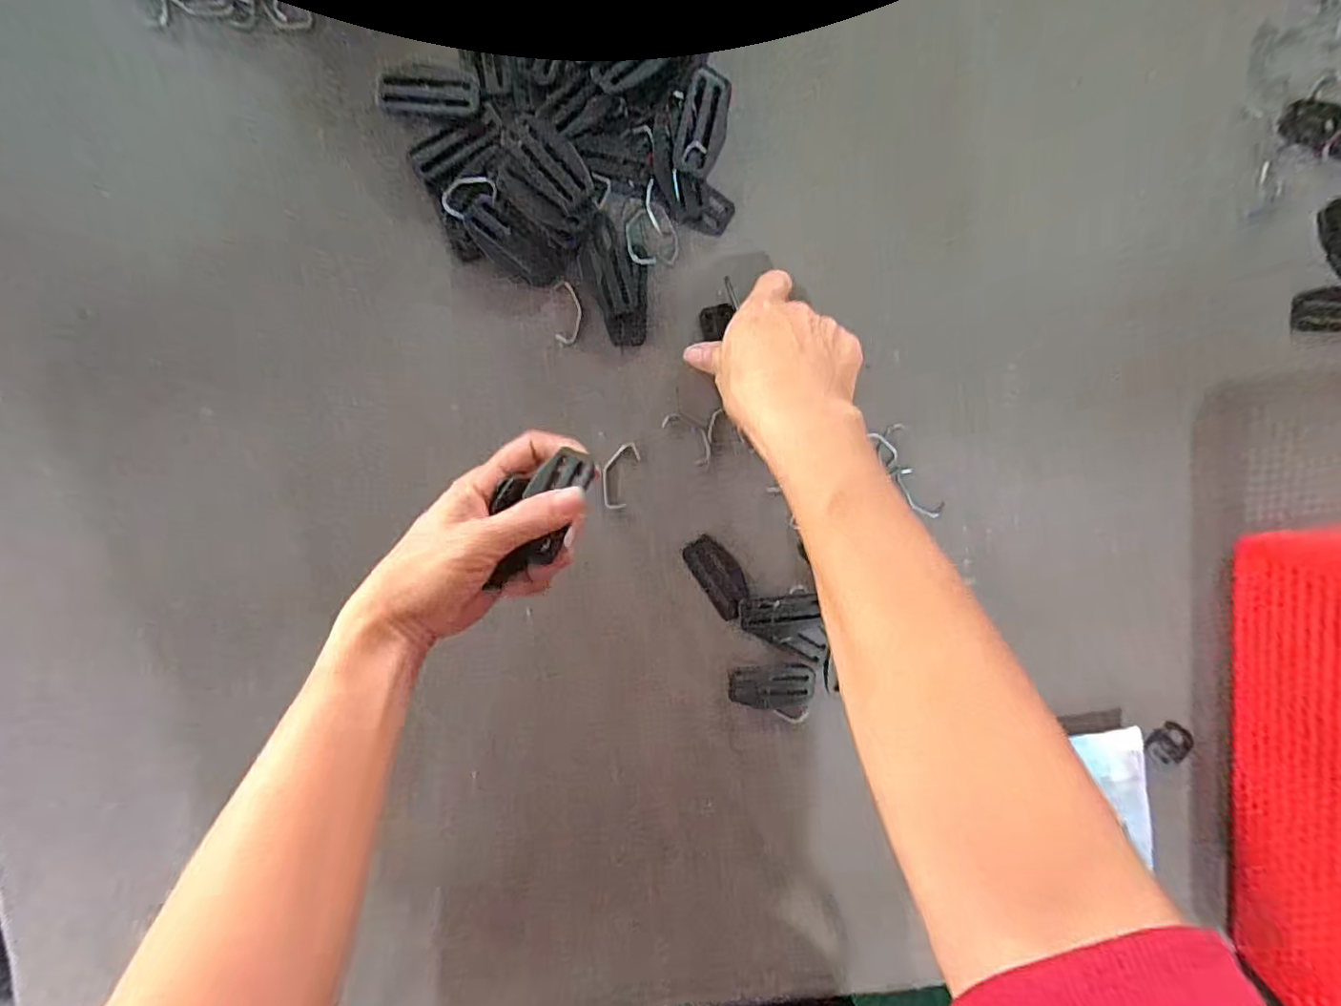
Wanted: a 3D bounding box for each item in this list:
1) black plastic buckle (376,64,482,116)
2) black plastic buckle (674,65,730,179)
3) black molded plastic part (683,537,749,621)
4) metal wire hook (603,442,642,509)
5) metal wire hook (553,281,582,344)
[{"bbox_3d":[-0.140,-0.239,0.352,0.058,0.004,0.027,2,96,-4],"label":"black plastic buckle"},{"bbox_3d":[0.020,-0.224,0.361,0.025,0.014,0.062,16,95,-6],"label":"black plastic buckle"},{"bbox_3d":[0.032,0.047,0.395,0.026,0.004,0.055,-33,97,0],"label":"black molded plastic part"},{"bbox_3d":[-0.033,-0.018,0.387,0.020,0.004,0.043,19,95,-6],"label":"metal wire hook"},{"bbox_3d":[-0.063,-0.117,0.374,0.016,0.004,0.037,-2,96,-4],"label":"metal wire hook"}]

